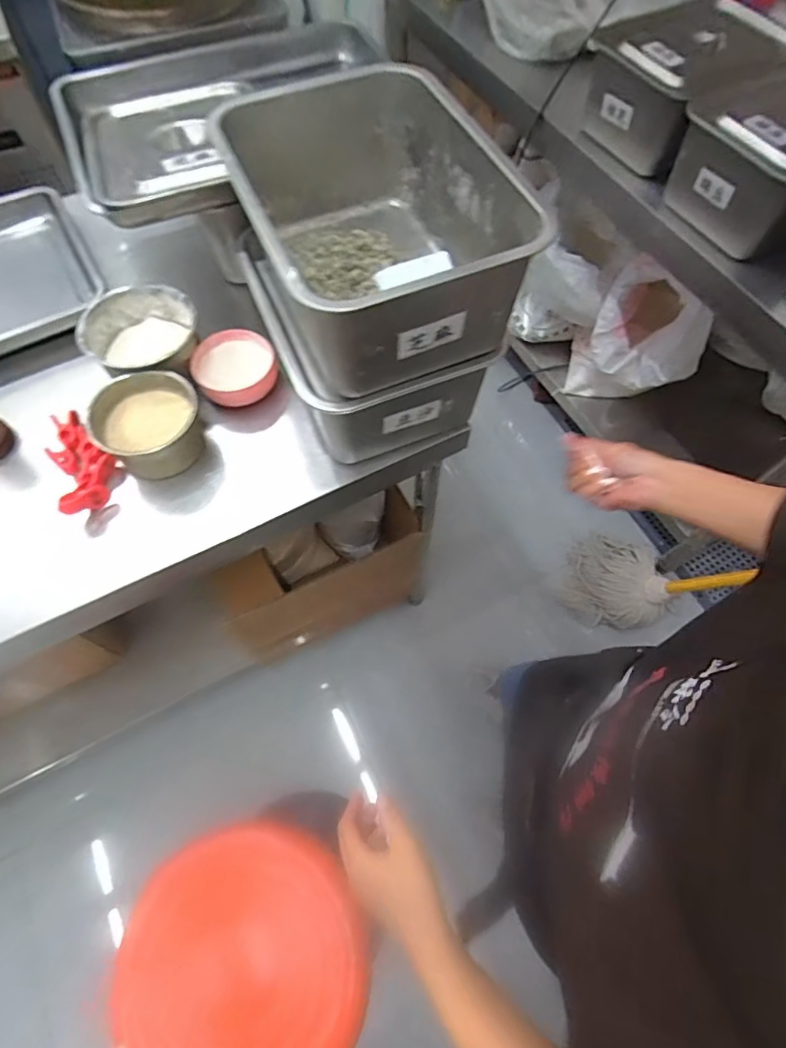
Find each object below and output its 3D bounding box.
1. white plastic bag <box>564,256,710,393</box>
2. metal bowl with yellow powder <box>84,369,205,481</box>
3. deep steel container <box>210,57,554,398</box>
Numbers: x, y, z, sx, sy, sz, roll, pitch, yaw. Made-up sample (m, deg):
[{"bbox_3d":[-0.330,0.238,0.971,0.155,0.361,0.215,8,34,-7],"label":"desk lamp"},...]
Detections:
[{"bbox_3d":[0.686,-0.502,1.503,0.308,0.362,0.198,27,67,13],"label":"white plastic bag"},{"bbox_3d":[-0.325,-0.132,0.726,0.134,0.087,0.139,0,63,0],"label":"metal bowl with yellow powder"},{"bbox_3d":[-0.029,-0.334,0.617,0.259,0.167,0.364,-22,66,-11],"label":"deep steel container"}]

